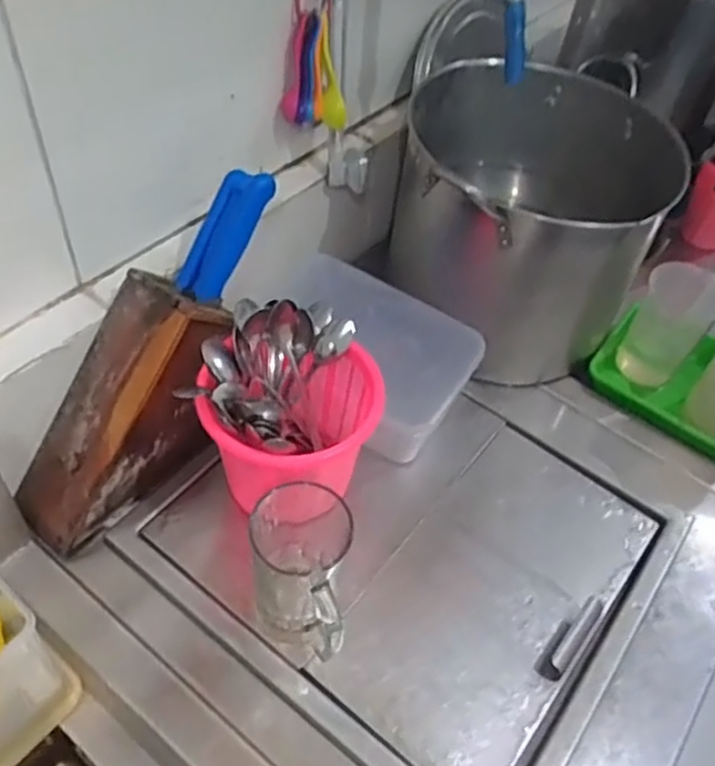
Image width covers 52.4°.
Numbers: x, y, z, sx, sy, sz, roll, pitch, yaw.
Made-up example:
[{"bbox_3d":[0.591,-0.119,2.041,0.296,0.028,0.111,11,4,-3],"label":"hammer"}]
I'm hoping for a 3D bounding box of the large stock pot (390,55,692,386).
[{"bbox_3d":[0.209,-0.209,0.870,0.301,0.241,0.326,2,51,-3],"label":"large stock pot"}]

